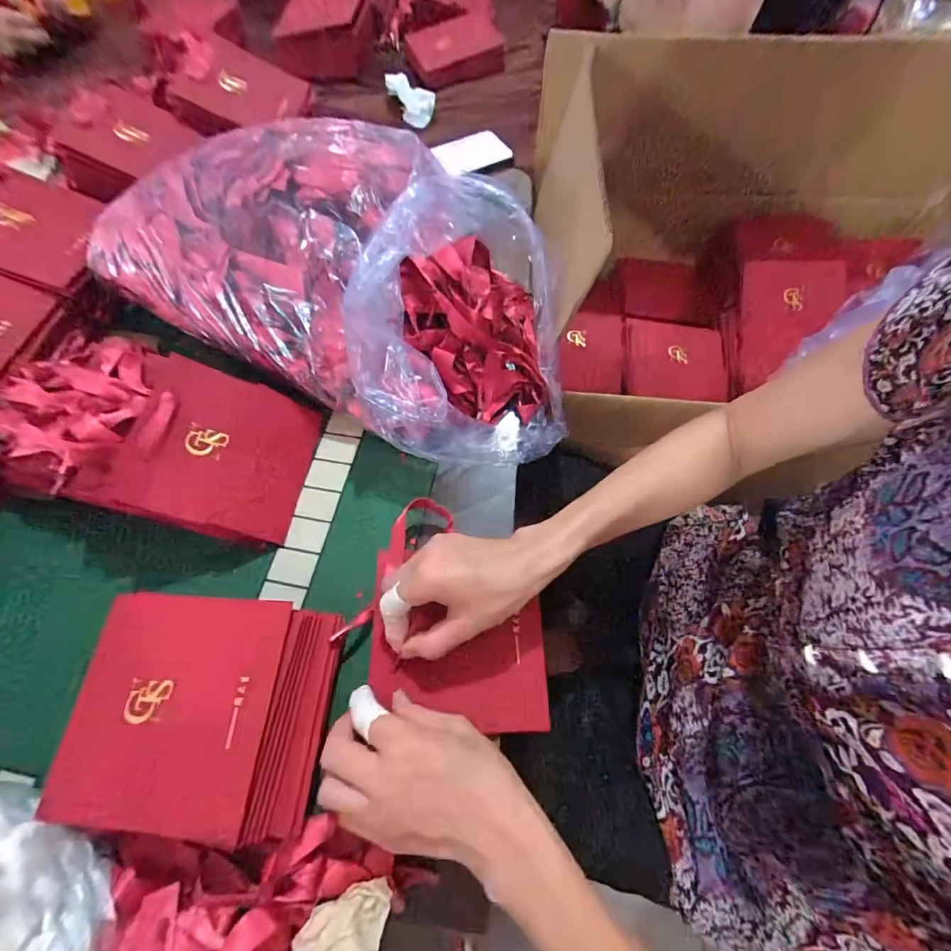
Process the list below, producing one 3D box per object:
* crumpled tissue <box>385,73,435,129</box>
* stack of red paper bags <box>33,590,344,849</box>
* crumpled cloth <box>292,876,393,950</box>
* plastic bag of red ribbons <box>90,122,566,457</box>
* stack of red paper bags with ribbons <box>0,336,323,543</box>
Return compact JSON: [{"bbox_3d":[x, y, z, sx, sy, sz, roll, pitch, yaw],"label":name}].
[{"bbox_3d":[-0.104,-0.603,0.716,0.044,0.047,0.076,-42,69,-18],"label":"crumpled tissue"},{"bbox_3d":[-0.189,0.167,0.322,0.160,0.067,0.144,3,63,3],"label":"stack of red paper bags"},{"bbox_3d":[-0.085,0.292,0.282,0.050,0.020,0.058,14,43,1],"label":"crumpled cloth"},{"bbox_3d":[-0.122,-0.213,0.462,0.493,0.154,0.269,29,67,15],"label":"plastic bag of red ribbons"},{"bbox_3d":[-0.302,-0.038,0.411,0.272,0.098,0.154,10,63,6],"label":"stack of red paper bags with ribbons"}]

